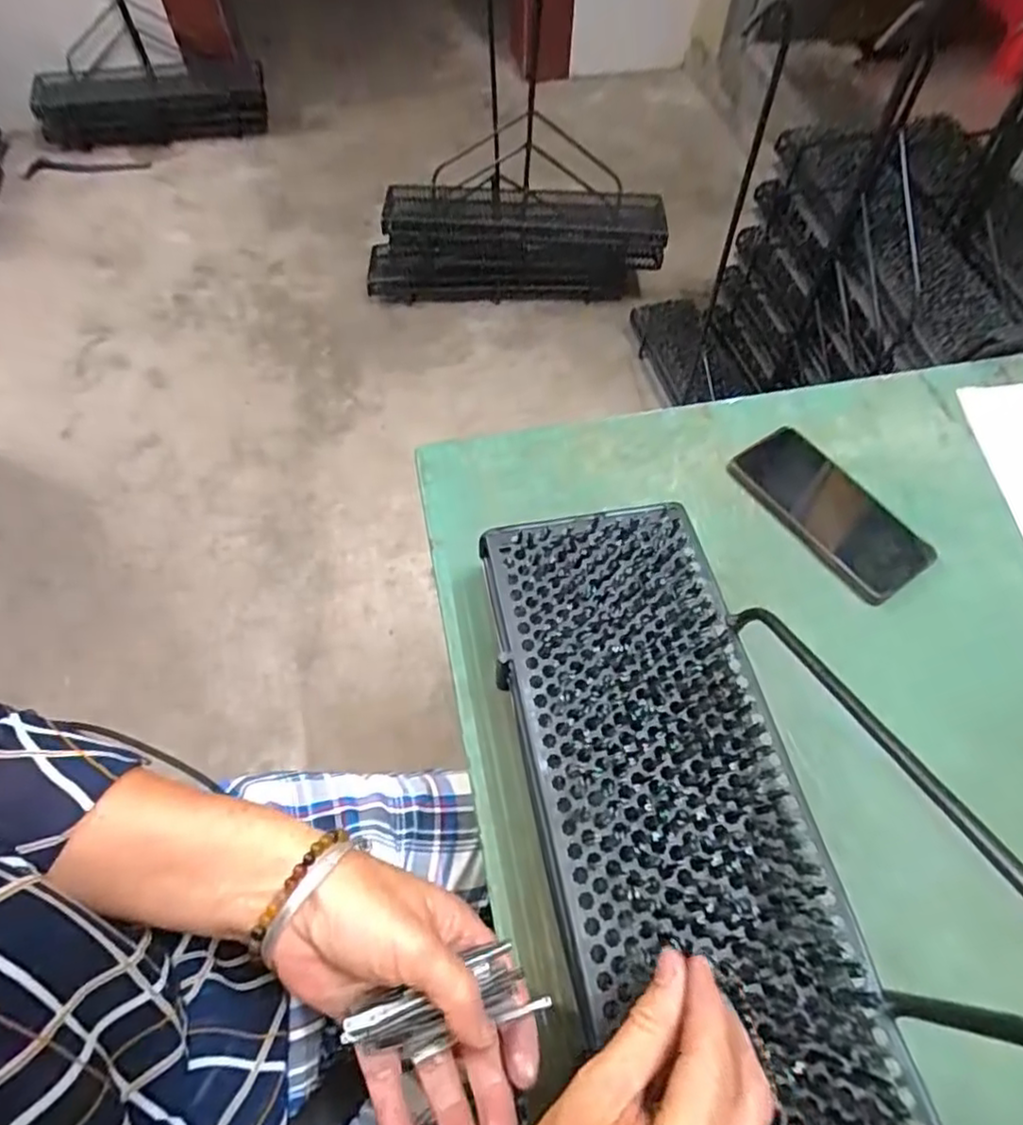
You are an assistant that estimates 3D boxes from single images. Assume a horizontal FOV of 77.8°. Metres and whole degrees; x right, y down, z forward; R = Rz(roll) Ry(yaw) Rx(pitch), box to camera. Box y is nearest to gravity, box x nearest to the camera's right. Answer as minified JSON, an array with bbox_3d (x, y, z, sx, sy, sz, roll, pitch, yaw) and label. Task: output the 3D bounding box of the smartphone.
[{"bbox_3d":[0.258,-0.042,0.521,0.081,0.010,0.162,-33,67,-19],"label":"smartphone"}]

